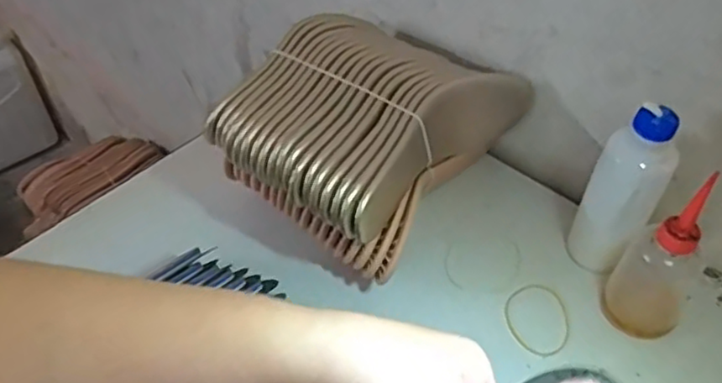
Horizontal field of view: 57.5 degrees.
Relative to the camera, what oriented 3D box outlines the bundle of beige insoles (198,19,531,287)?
[{"bbox_3d":[0.006,-0.058,0.630,0.206,0.110,0.247,29,52,24],"label":"bundle of beige insoles"}]

